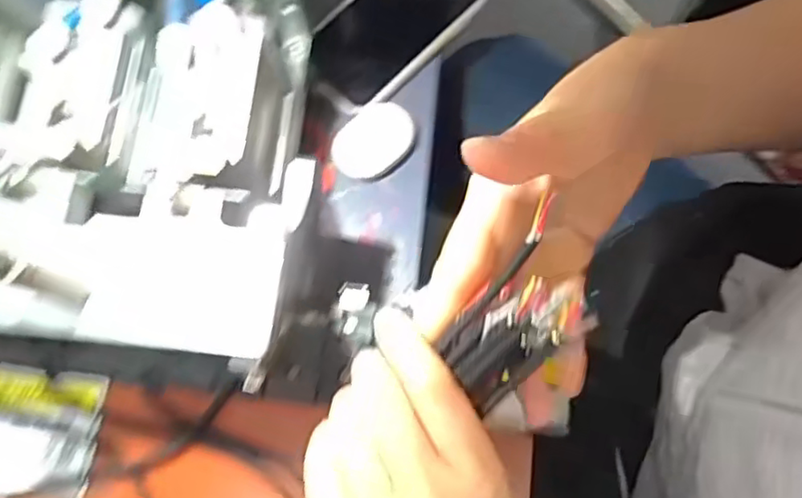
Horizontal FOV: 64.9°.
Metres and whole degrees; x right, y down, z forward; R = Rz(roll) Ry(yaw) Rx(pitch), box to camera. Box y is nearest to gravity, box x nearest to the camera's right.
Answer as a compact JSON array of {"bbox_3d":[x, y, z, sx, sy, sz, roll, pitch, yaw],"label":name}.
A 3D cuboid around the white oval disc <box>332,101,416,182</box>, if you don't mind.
[{"bbox_3d":[-0.019,-0.079,0.463,0.048,0.009,0.063,39,80,10],"label":"white oval disc"}]

